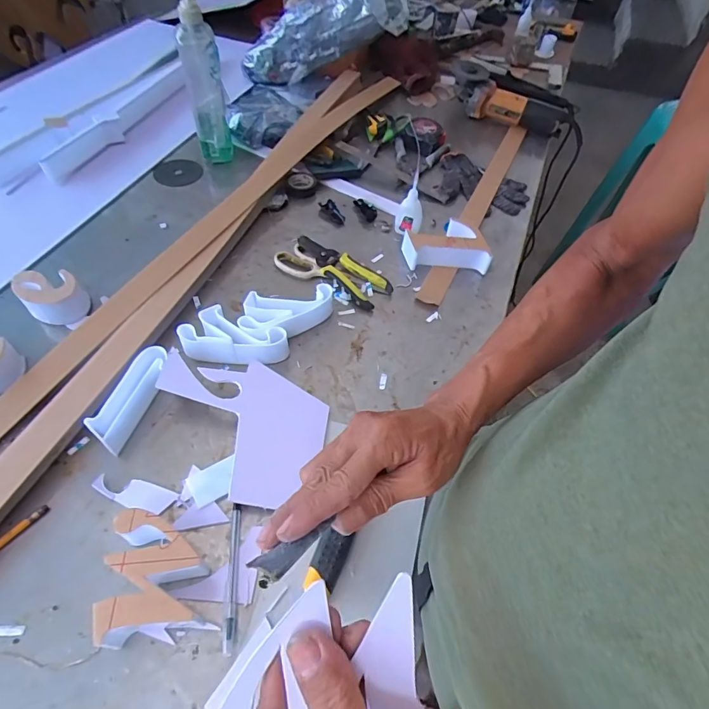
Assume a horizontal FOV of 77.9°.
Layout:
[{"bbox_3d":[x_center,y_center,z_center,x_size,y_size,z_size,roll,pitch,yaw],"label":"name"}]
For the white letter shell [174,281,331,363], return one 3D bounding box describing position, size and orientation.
[{"bbox_3d":[-0.127,-0.037,0.599,0.201,0.041,0.097,-7,54,-10],"label":"white letter shell"}]

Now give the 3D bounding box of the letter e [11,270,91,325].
[{"bbox_3d":[-0.414,-0.081,0.604,0.073,0.045,0.082,-34,63,-26],"label":"letter e"}]

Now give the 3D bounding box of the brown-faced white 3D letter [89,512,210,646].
[{"bbox_3d":[-0.186,0.203,0.411,0.080,0.044,0.103,-6,54,-9],"label":"brown-faced white 3D letter"}]

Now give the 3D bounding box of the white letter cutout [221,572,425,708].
[{"bbox_3d":[-0.019,0.154,0.210,0.105,0.008,0.076,-8,79,-10],"label":"white letter cutout"}]

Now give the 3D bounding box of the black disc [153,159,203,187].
[{"bbox_3d":[-0.340,-0.351,0.846,0.089,0.006,0.075,-28,67,-23],"label":"black disc"}]

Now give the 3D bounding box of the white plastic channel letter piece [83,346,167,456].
[{"bbox_3d":[-0.261,0.050,0.522,0.034,0.041,0.124,19,54,10],"label":"white plastic channel letter piece"}]

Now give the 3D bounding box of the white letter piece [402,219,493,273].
[{"bbox_3d":[0.150,-0.181,0.727,0.138,0.046,0.083,3,53,-3],"label":"white letter piece"}]

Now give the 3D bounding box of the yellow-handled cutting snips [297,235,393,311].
[{"bbox_3d":[-0.022,-0.136,0.695,0.170,0.023,0.063,40,60,22],"label":"yellow-handled cutting snips"}]

